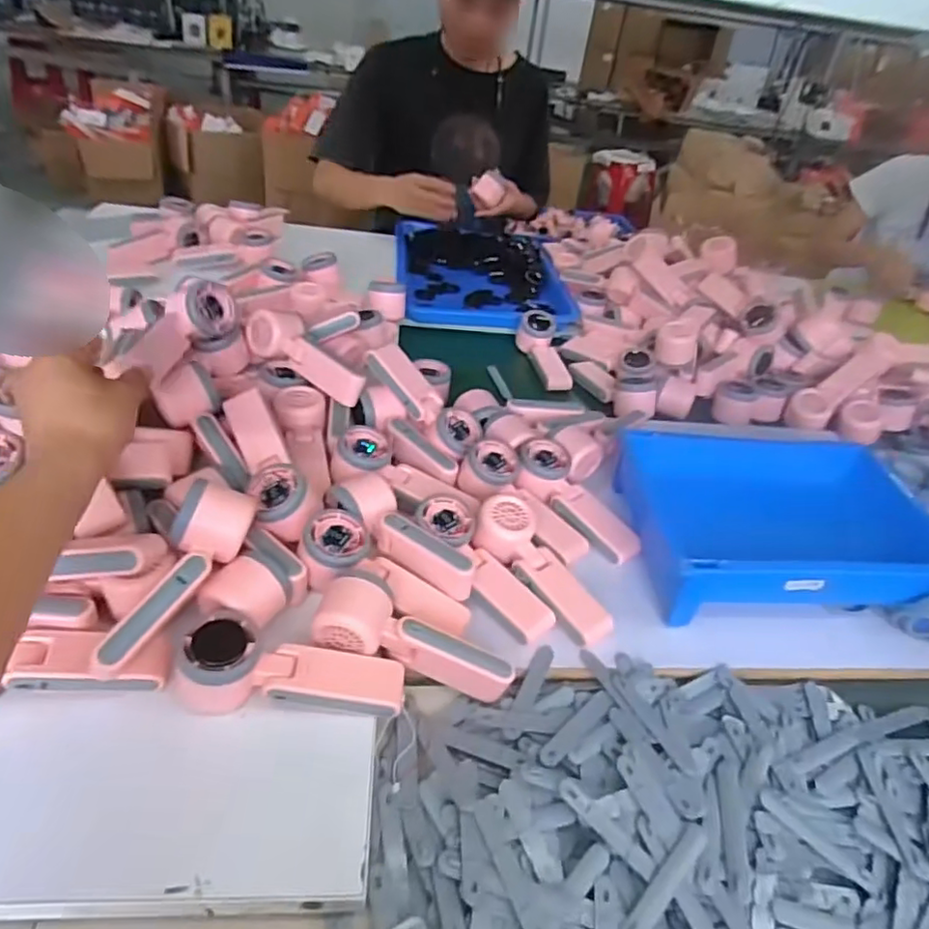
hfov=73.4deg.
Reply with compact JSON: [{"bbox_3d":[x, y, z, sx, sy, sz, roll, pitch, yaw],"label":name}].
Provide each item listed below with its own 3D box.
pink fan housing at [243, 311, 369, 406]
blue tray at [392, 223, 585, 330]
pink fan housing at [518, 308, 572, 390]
[{"bbox_3d":[-0.182,-0.127,0.734,0.160,0.045,0.049,36,43,6],"label":"pink fan housing"},{"bbox_3d":[0.037,-0.363,1.181,0.326,0.043,0.431,1,38,-8],"label":"blue tray"},{"bbox_3d":[0.129,-0.174,0.985,0.059,0.048,0.158,-4,55,-15],"label":"pink fan housing"}]

